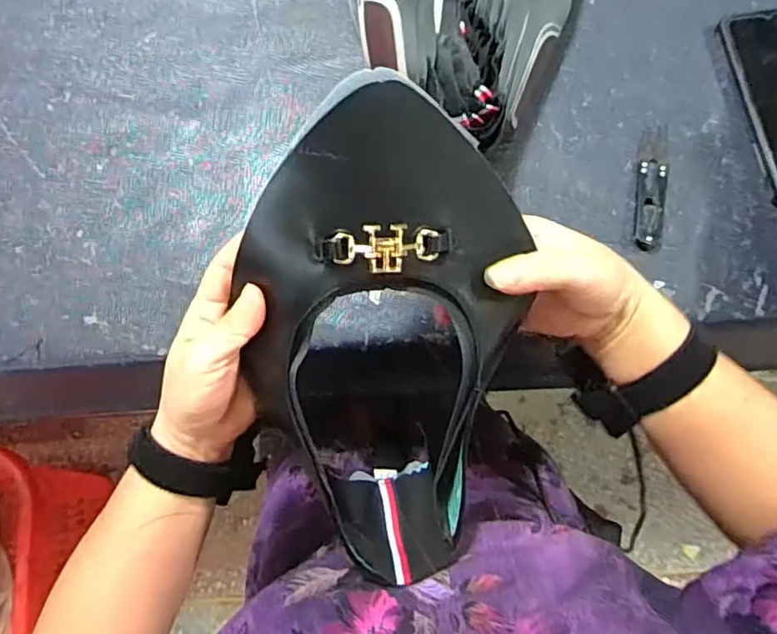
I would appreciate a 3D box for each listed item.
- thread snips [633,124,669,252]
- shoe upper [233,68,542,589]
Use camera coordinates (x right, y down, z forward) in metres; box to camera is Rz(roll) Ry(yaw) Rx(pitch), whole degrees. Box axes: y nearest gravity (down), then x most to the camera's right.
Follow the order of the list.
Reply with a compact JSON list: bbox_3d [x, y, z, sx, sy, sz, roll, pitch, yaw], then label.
[{"bbox_3d":[0.194,-0.098,0.442,0.022,0.009,0.102,10,78,3],"label":"thread snips"},{"bbox_3d":[-0.005,0.022,0.316,0.135,0.053,0.271,0,114,1],"label":"shoe upper"}]

